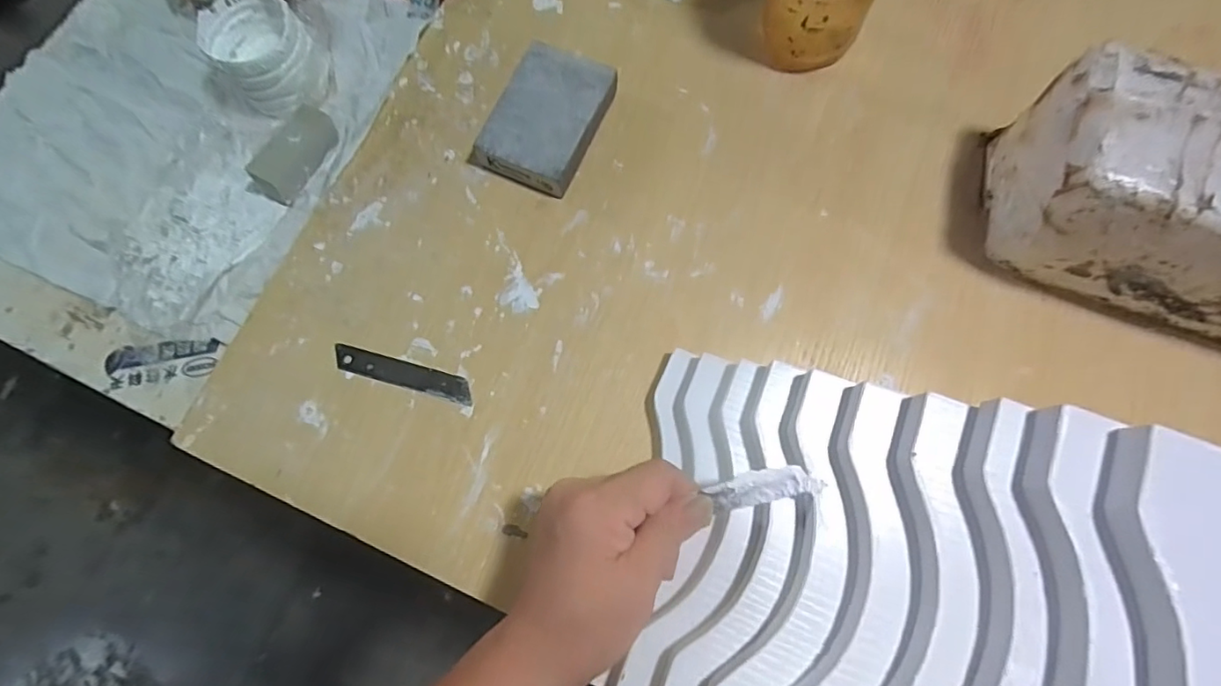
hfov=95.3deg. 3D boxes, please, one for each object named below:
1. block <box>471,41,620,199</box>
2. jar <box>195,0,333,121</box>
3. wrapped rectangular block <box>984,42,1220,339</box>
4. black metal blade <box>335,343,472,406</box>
[{"bbox_3d":[-0.046,-0.163,0.405,0.070,0.026,0.101,24,77,8],"label":"block"},{"bbox_3d":[-0.258,-0.216,0.420,0.073,0.049,0.085,-41,78,-9],"label":"jar"},{"bbox_3d":[0.341,-0.075,0.326,0.210,0.104,0.095,21,77,7],"label":"wrapped rectangular block"},{"bbox_3d":[-0.140,0.020,0.373,0.099,0.004,0.018,15,76,6],"label":"black metal blade"}]

